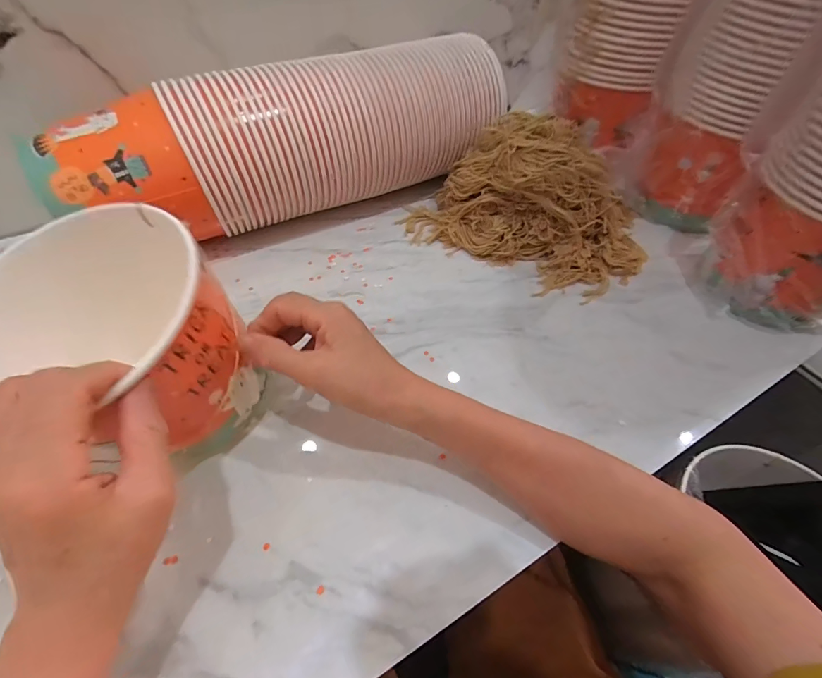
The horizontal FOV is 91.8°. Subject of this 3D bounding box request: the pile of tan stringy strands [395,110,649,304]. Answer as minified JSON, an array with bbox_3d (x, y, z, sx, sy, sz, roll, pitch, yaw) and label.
[{"bbox_3d":[0.148,-0.172,0.484,0.299,0.117,0.167,16,54,9],"label":"pile of tan stringy strands"}]

